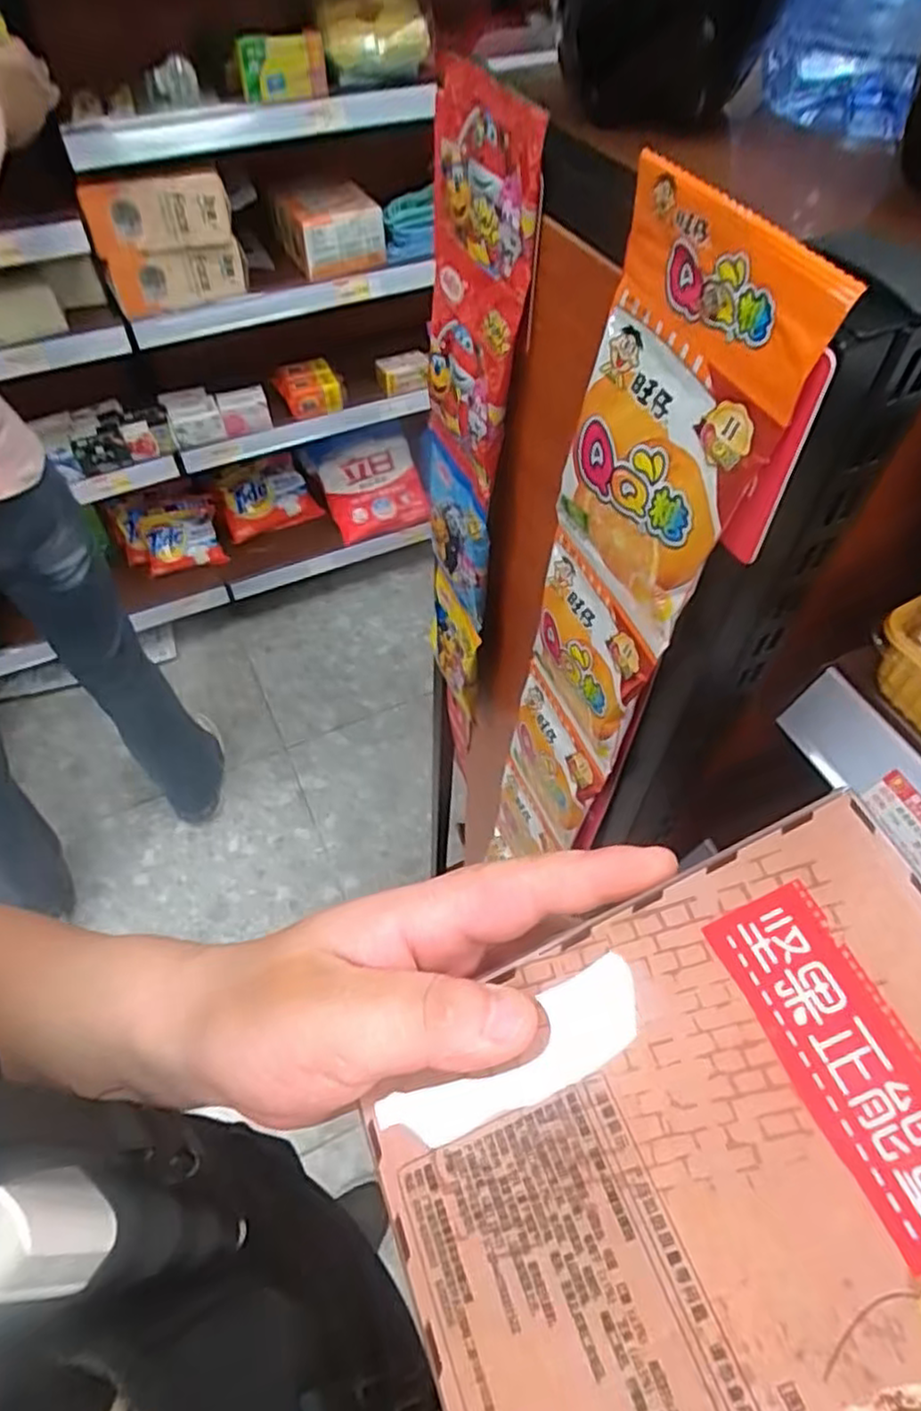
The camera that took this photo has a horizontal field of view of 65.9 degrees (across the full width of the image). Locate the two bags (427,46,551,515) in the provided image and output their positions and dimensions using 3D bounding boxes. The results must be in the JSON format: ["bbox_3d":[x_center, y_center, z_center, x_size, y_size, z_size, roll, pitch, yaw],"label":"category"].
[{"bbox_3d":[0.006,-0.197,0.351,0.026,0.173,0.081,-15,57,-11],"label":"two bags"}]

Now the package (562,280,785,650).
[{"bbox_3d":[0.070,-0.083,0.277,0.015,0.106,0.081,-24,59,-16],"label":"package"}]

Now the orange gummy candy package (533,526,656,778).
[{"bbox_3d":[0.062,-0.025,0.366,0.011,0.098,0.084,-21,58,-15],"label":"orange gummy candy package"}]

